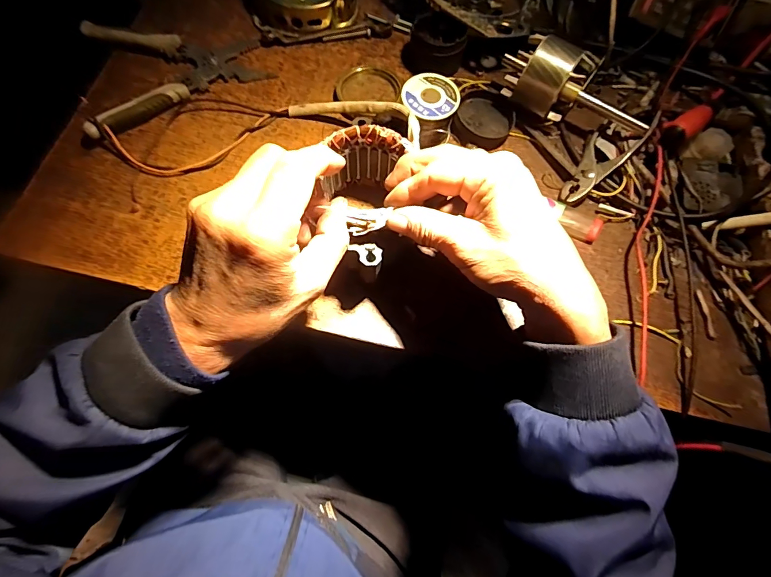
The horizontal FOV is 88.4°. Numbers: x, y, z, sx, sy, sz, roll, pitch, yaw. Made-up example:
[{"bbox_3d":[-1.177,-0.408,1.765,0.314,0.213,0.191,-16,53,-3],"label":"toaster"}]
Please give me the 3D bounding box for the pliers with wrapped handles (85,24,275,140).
[{"bbox_3d":[-0.225,-0.233,0.406,0.175,0.027,0.123,-30,72,-10],"label":"pliers with wrapped handles"}]

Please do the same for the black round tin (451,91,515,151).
[{"bbox_3d":[0.098,-0.166,0.391,0.055,0.014,0.060,22,71,9],"label":"black round tin"}]

